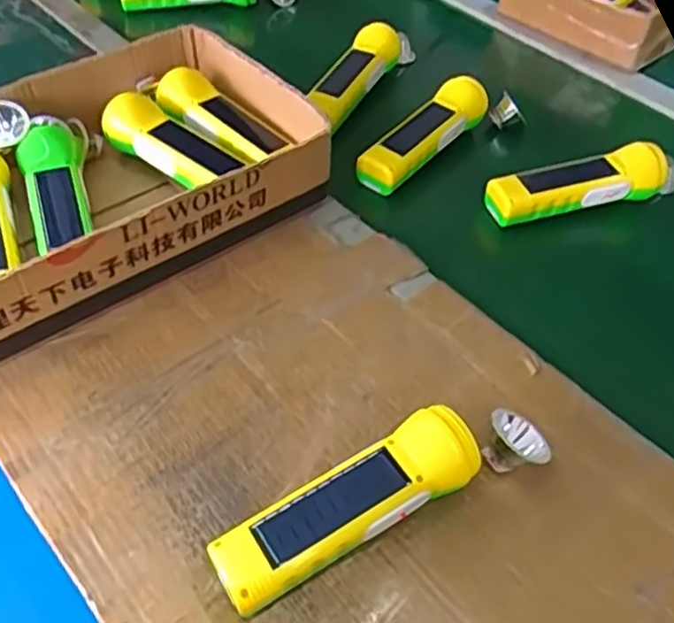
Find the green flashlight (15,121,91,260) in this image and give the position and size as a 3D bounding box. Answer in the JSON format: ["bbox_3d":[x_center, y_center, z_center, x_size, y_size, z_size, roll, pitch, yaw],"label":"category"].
[{"bbox_3d":[-0.237,-0.110,0.584,0.054,0.107,0.052,-12,16,-37],"label":"green flashlight"}]

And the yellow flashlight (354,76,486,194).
[{"bbox_3d":[0.084,-0.174,0.669,0.046,0.036,0.167,33,56,23],"label":"yellow flashlight"}]

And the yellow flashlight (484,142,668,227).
[{"bbox_3d":[0.220,-0.121,0.636,0.170,0.040,0.049,-12,51,-13],"label":"yellow flashlight"}]

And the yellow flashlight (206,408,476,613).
[{"bbox_3d":[0.007,0.114,0.405,0.162,0.047,0.045,-23,55,-21],"label":"yellow flashlight"}]

